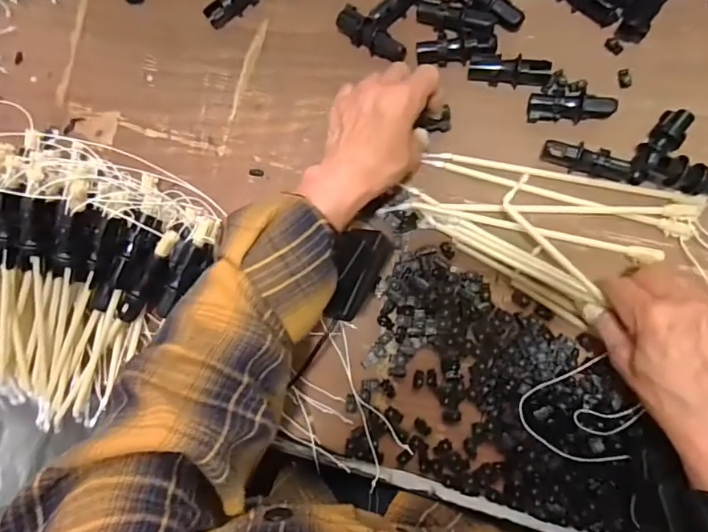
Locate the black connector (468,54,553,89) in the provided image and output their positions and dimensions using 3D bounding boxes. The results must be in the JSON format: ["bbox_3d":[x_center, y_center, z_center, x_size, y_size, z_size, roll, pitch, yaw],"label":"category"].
[{"bbox_3d":[0.132,-0.166,0.420,0.067,0.023,0.021,1,85,8],"label":"black connector"}]

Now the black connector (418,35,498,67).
[{"bbox_3d":[0.088,-0.185,0.426,0.066,0.026,0.017,-1,85,8],"label":"black connector"}]

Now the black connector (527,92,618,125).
[{"bbox_3d":[0.179,-0.129,0.411,0.066,0.021,0.021,7,86,9],"label":"black connector"}]

